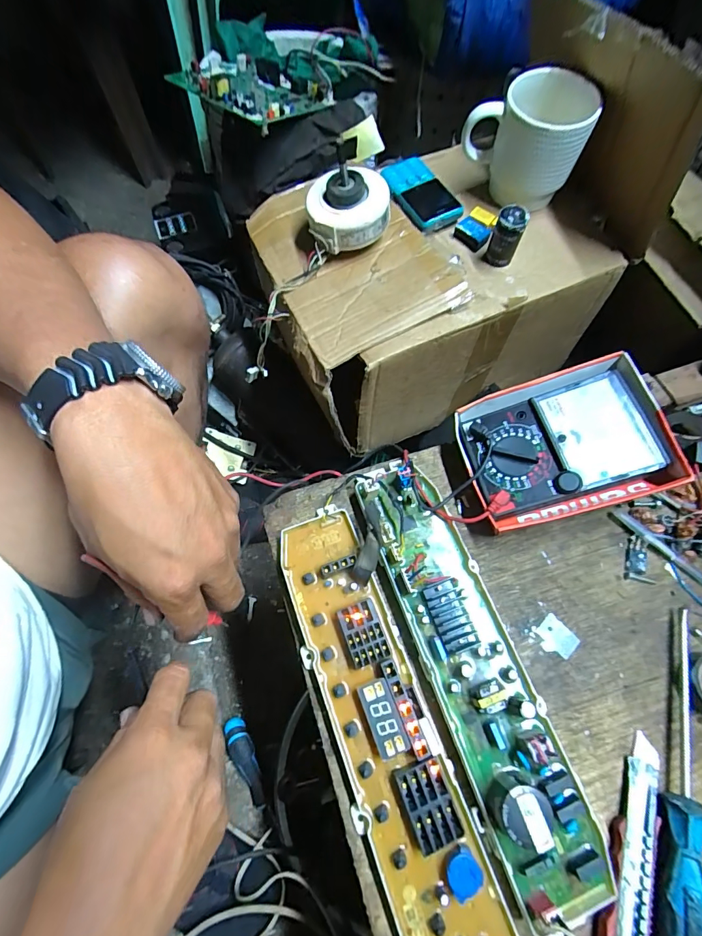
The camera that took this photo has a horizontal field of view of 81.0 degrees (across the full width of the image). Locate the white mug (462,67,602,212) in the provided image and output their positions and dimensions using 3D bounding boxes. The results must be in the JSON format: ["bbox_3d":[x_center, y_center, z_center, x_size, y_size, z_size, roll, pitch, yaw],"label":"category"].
[{"bbox_3d":[0.186,-0.350,0.449,0.123,0.097,0.093,22,74,12],"label":"white mug"}]

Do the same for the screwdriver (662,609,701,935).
[{"bbox_3d":[0.252,0.231,0.309,0.027,0.024,0.245,24,59,7],"label":"screwdriver"}]

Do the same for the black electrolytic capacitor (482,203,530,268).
[{"bbox_3d":[0.164,-0.244,0.435,0.030,0.055,0.025,19,67,5],"label":"black electrolytic capacitor"}]

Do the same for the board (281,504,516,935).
[{"bbox_3d":[0.018,0.193,0.323,0.079,0.032,0.339,-22,71,-3],"label":"board"}]

